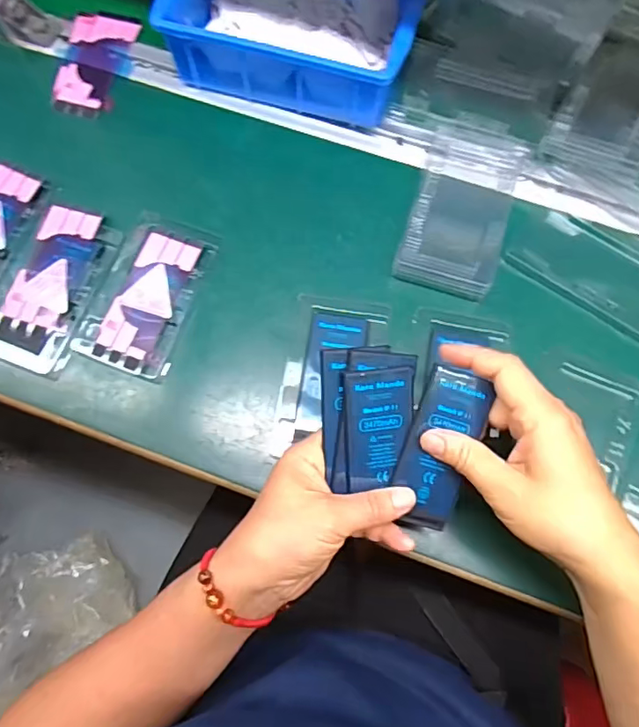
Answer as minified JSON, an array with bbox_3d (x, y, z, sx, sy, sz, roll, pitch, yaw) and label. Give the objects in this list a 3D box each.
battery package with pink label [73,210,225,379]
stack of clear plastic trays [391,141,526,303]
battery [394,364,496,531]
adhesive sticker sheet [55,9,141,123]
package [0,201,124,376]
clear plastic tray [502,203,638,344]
[{"bbox_3d":[-0.133,-0.056,0.419,0.073,0.006,0.126,19,76,6],"label":"battery package with pink label"},{"bbox_3d":[0.111,-0.117,0.424,0.073,0.021,0.127,17,76,5],"label":"stack of clear plastic trays"},{"bbox_3d":[0.076,0.054,0.332,0.040,0.009,0.099,18,98,3],"label":"battery"},{"bbox_3d":[-0.207,-0.275,0.489,0.058,0.009,0.119,10,75,4],"label":"adhesive sticker sheet"},{"bbox_3d":[-0.212,-0.063,0.418,0.077,0.008,0.132,18,76,6],"label":"package"},{"bbox_3d":[0.212,-0.079,0.418,0.134,0.009,0.072,33,78,9],"label":"clear plastic tray"}]

